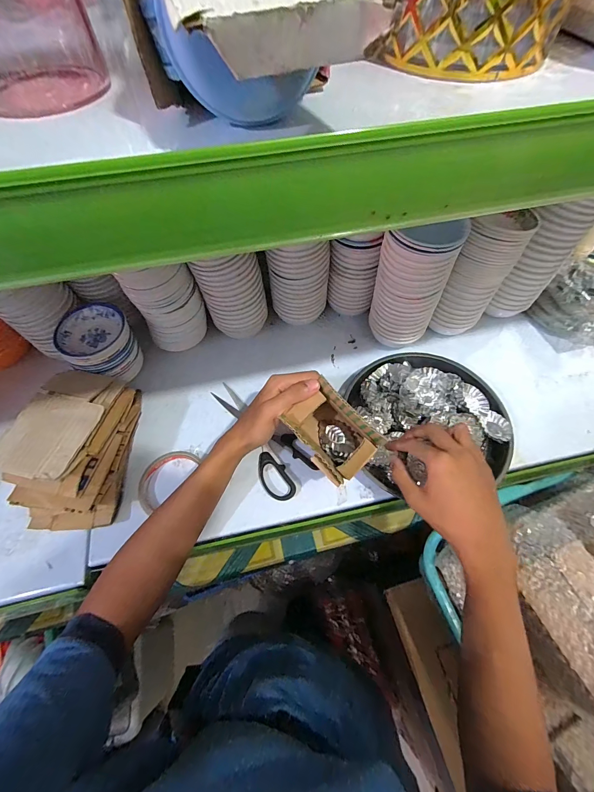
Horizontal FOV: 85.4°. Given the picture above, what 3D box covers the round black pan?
[{"bbox_3d":[0.177,0.022,0.448,0.187,0.047,0.196,0,62,0],"label":"round black pan"}]

